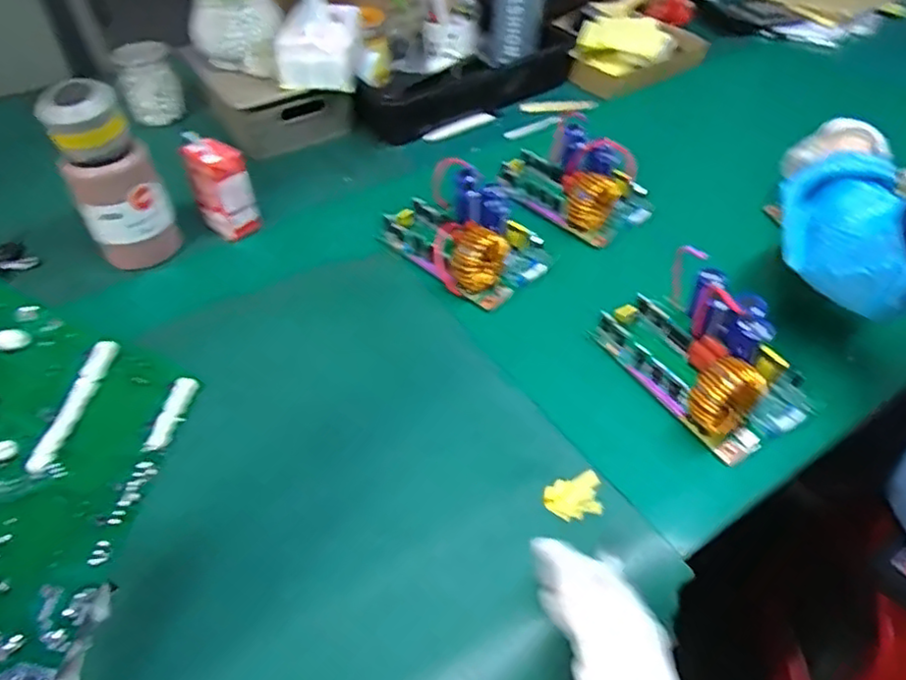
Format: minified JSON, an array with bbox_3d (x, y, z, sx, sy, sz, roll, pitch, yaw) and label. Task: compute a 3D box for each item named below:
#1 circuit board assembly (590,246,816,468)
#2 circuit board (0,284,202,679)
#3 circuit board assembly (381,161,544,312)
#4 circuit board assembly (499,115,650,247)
[{"bbox_3d":[0.247,0.007,0.628,0.131,0.066,0.189,-25,50,-20],"label":"circuit board assembly"},{"bbox_3d":[-0.240,0.081,0.353,0.010,0.132,0.190,-6,57,51],"label":"circuit board"},{"bbox_3d":[0.018,-0.129,0.769,0.192,0.066,0.137,34,56,30],"label":"circuit board assembly"},{"bbox_3d":[0.158,-0.207,0.835,0.135,0.066,0.184,-30,52,-24],"label":"circuit board assembly"}]

